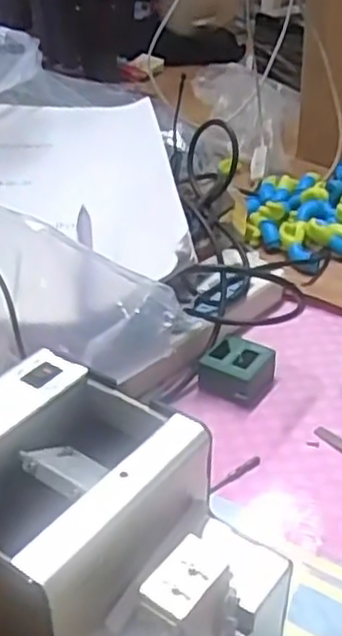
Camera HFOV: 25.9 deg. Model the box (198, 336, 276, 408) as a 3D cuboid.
[{"bbox_3d":[0.054,0.045,0.622,0.051,0.032,0.048,21,39,29],"label":"box"}]

